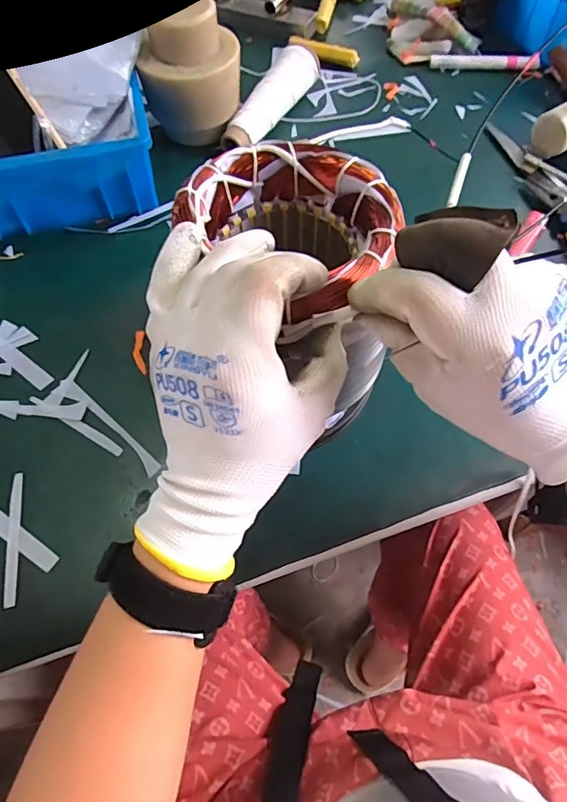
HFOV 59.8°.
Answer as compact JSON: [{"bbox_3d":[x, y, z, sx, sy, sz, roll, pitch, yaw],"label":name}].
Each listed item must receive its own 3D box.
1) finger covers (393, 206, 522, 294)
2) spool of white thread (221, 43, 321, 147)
[{"bbox_3d":[0.071,-0.069,0.205,0.039,0.023,0.029,35,68,15],"label":"finger covers"},{"bbox_3d":[-0.014,-0.357,0.588,0.046,0.044,0.180,27,64,13],"label":"spool of white thread"}]

